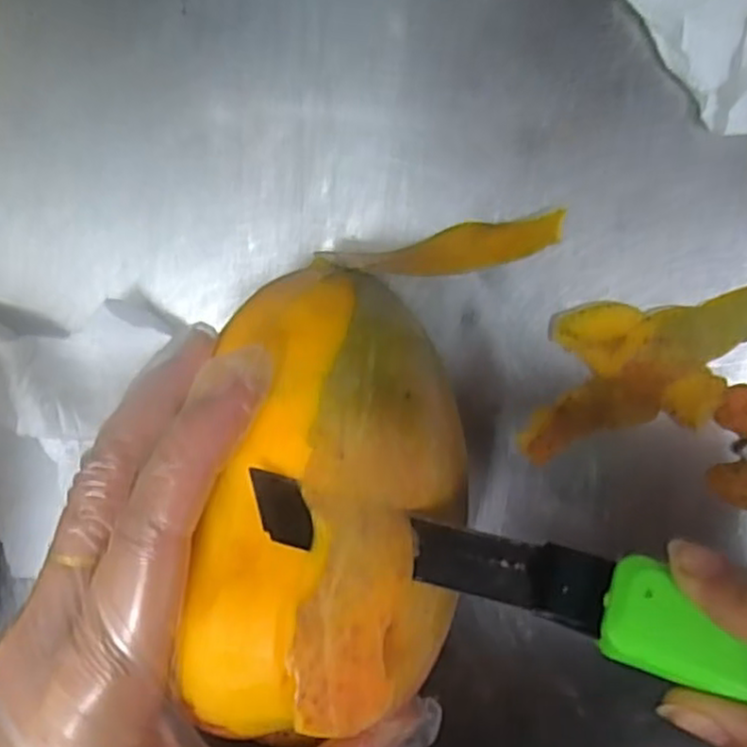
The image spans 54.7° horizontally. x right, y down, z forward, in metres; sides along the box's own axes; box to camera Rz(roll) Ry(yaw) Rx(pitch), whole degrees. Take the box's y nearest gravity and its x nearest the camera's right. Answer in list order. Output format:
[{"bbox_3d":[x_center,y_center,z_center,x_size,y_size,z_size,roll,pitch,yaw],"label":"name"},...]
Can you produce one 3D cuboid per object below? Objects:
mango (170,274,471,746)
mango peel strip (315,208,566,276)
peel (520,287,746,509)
[{"bbox_3d":[-0.013,0.035,0.225,0.077,0.067,0.146,1,72,0],"label":"mango"},{"bbox_3d":[0.028,-0.045,0.263,0.087,0.022,0.018,-12,96,-8],"label":"mango peel strip"},{"bbox_3d":[0.118,-0.003,0.277,0.102,0.008,0.094,10,97,3],"label":"peel"}]

